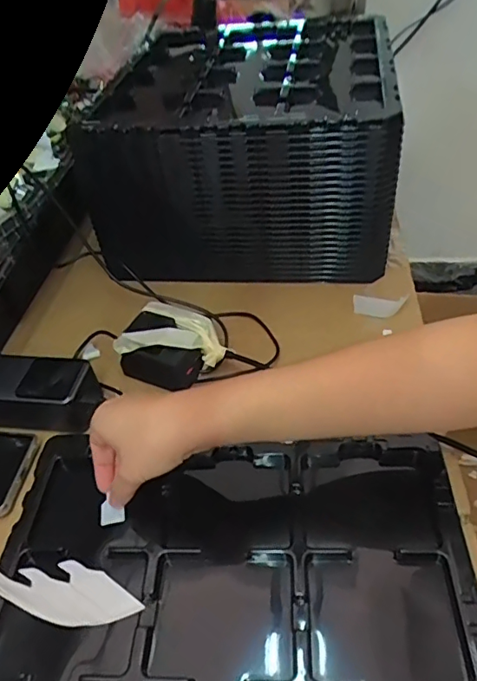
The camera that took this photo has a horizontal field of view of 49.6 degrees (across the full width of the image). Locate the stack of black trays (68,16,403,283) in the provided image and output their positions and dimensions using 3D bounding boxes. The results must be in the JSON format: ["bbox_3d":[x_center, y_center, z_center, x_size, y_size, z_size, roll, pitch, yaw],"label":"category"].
[{"bbox_3d":[0.019,-0.272,0.701,0.332,0.184,0.390,2,44,7],"label":"stack of black trays"}]

